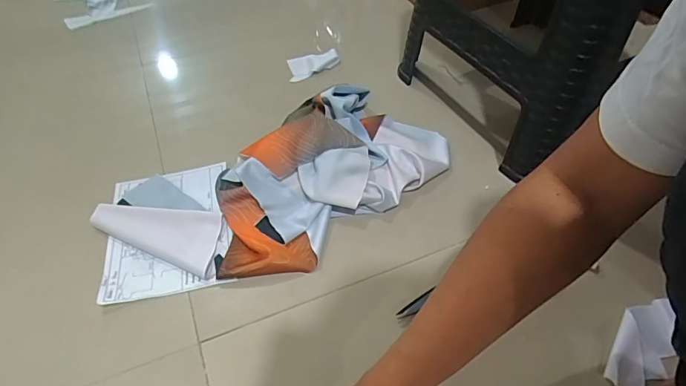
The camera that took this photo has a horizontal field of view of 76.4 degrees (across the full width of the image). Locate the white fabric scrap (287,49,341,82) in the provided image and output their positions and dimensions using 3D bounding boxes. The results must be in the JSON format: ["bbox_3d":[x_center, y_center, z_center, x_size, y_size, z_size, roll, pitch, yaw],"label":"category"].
[{"bbox_3d":[-0.054,-0.244,0.841,0.101,0.023,0.058,-14,51,-12],"label":"white fabric scrap"}]

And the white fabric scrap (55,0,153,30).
[{"bbox_3d":[-0.563,-0.452,1.024,0.190,0.045,0.165,-26,55,-20],"label":"white fabric scrap"}]

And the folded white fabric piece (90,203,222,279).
[{"bbox_3d":[-0.245,0.043,0.593,0.180,0.015,0.083,19,53,15],"label":"folded white fabric piece"}]

